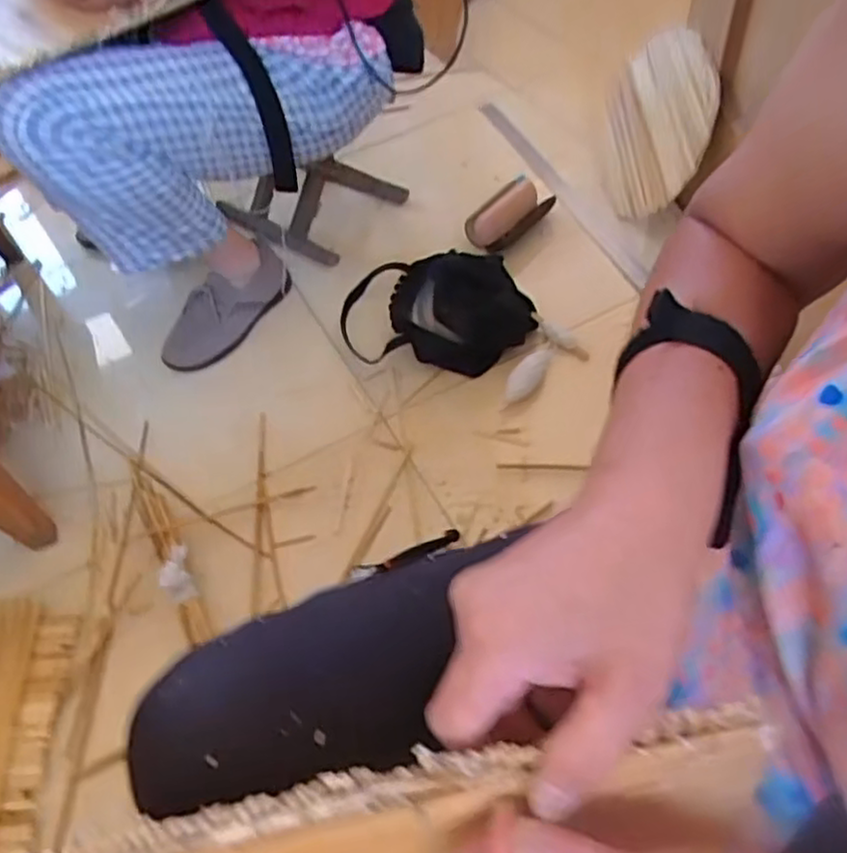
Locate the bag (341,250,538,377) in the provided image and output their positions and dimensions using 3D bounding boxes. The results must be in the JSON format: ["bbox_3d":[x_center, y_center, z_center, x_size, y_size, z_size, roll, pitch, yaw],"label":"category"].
[{"bbox_3d":[0.015,-0.172,1.022,0.257,0.088,0.206,-18,55,-8],"label":"bag"}]

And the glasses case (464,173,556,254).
[{"bbox_3d":[0.138,-0.334,1.161,0.064,0.060,0.154,37,65,27],"label":"glasses case"}]

